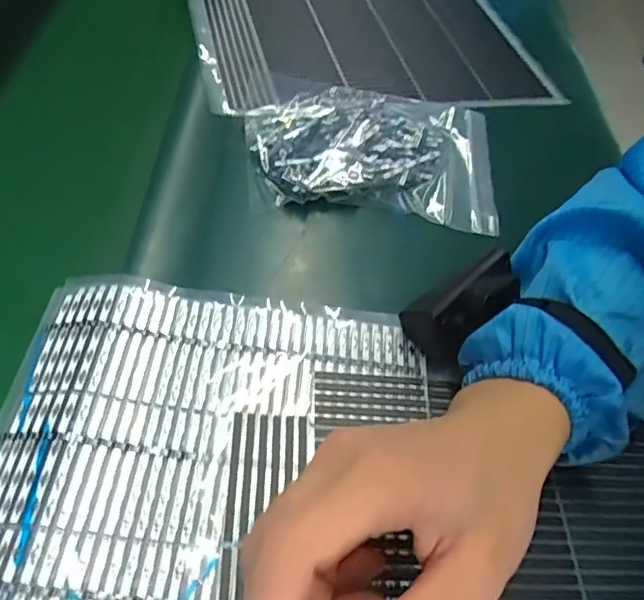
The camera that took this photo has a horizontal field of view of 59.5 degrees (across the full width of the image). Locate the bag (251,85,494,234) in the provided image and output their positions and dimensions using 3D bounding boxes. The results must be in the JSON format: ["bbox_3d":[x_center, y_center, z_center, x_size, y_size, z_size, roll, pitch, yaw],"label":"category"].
[{"bbox_3d":[0.037,-0.112,0.422,0.180,0.033,0.128,6,53,-4],"label":"bag"}]

